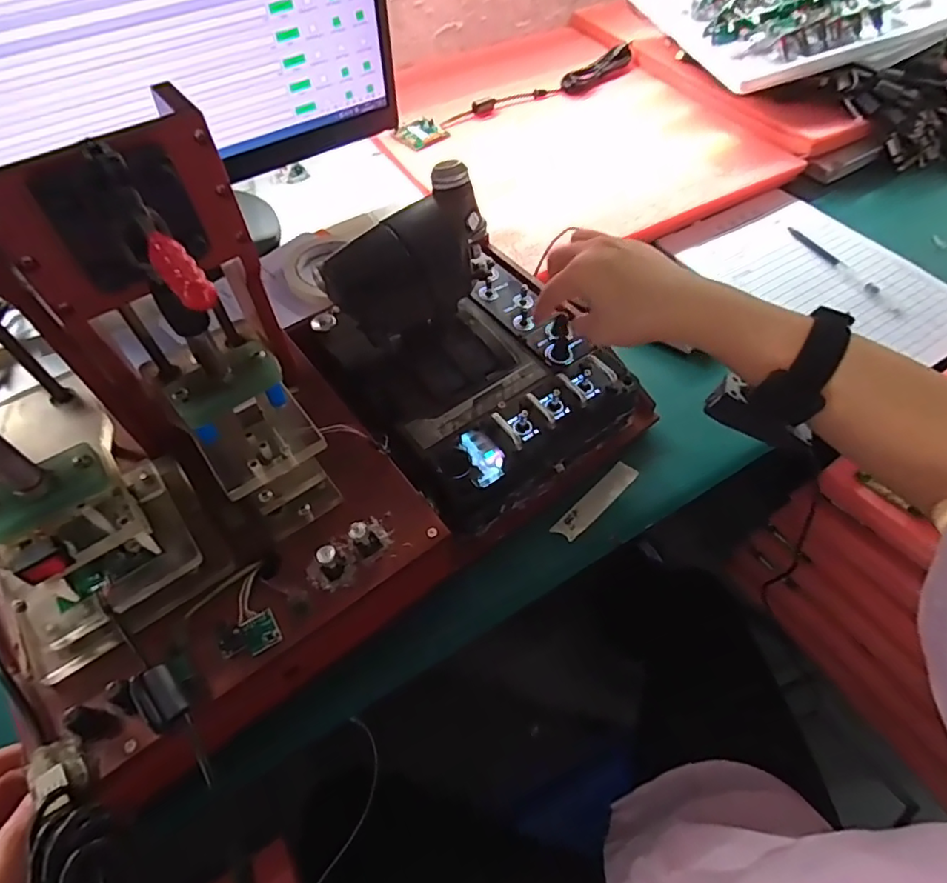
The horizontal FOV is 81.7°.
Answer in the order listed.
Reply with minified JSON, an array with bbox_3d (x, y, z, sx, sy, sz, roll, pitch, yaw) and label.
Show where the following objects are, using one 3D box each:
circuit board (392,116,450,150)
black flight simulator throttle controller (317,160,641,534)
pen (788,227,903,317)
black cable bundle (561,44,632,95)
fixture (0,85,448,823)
[{"bbox_3d":[-0.071,-0.412,0.733,0.061,0.012,0.053,-29,60,-18],"label":"circuit board"},{"bbox_3d":[0.000,-0.078,0.443,0.204,0.129,0.223,-32,61,-20],"label":"black flight simulator throttle controller"},{"bbox_3d":[0.414,-0.196,0.614,0.014,0.005,0.159,-23,59,-15],"label":"pen"},{"bbox_3d":[0.186,-0.552,0.810,0.141,0.028,0.029,-37,63,-22],"label":"black cable bundle"},{"bbox_3d":[-0.170,-0.014,0.254,0.238,0.285,0.208,-32,61,-20],"label":"fixture"}]

